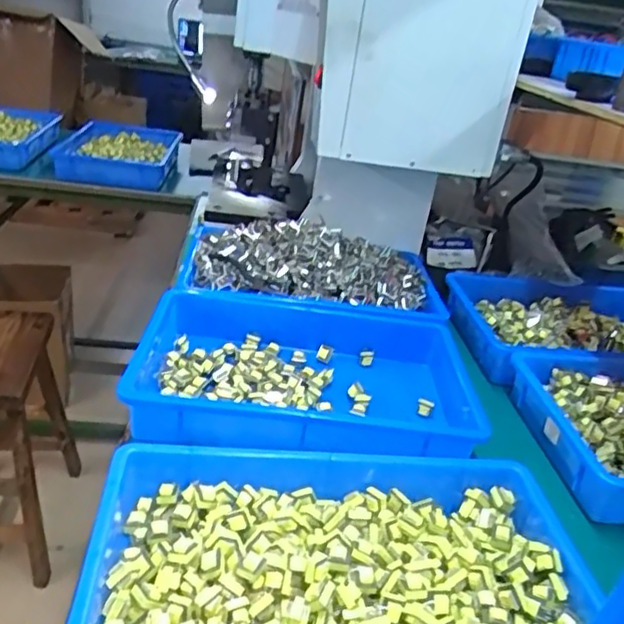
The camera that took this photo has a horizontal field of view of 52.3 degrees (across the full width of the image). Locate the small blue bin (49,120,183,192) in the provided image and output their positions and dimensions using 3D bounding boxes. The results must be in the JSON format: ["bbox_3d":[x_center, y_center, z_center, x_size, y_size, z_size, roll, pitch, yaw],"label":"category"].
[{"bbox_3d":[-0.475,-0.388,1.550,0.261,0.073,0.346,6,26,-6],"label":"small blue bin"}]

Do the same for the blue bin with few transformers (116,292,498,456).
[{"bbox_3d":[-0.005,0.074,0.731,0.382,0.067,0.269,9,26,0],"label":"blue bin with few transformers"}]

